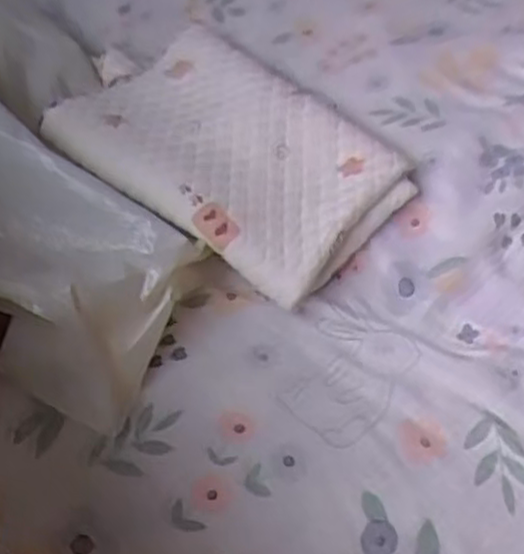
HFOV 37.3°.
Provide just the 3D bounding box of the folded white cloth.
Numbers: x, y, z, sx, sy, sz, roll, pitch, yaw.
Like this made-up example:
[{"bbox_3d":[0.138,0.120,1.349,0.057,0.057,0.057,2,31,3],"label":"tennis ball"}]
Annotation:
[{"bbox_3d":[-0.022,-0.119,0.711,0.292,0.054,0.207,35,64,18],"label":"folded white cloth"}]

